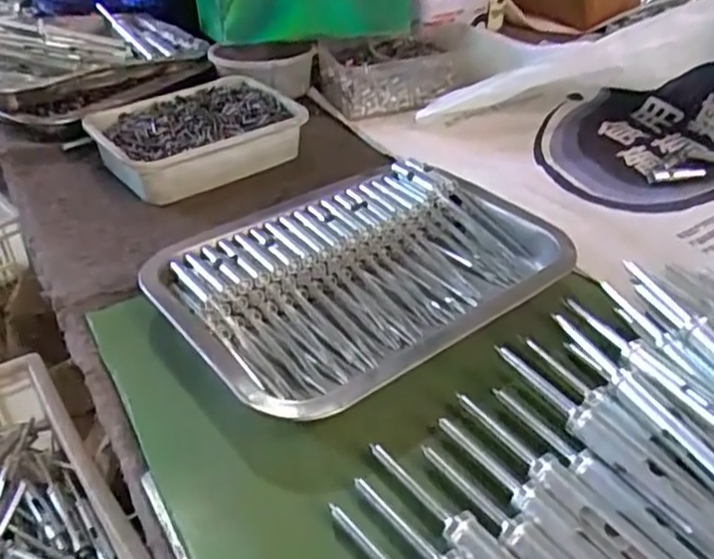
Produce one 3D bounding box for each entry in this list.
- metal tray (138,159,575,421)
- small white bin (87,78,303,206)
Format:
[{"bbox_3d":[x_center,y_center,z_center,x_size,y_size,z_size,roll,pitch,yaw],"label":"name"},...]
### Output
[{"bbox_3d":[0.005,-0.003,0.461,0.258,0.034,0.188,-27,46,-30],"label":"metal tray"},{"bbox_3d":[-0.148,-0.135,0.629,0.182,0.048,0.128,-28,47,-31],"label":"small white bin"}]

